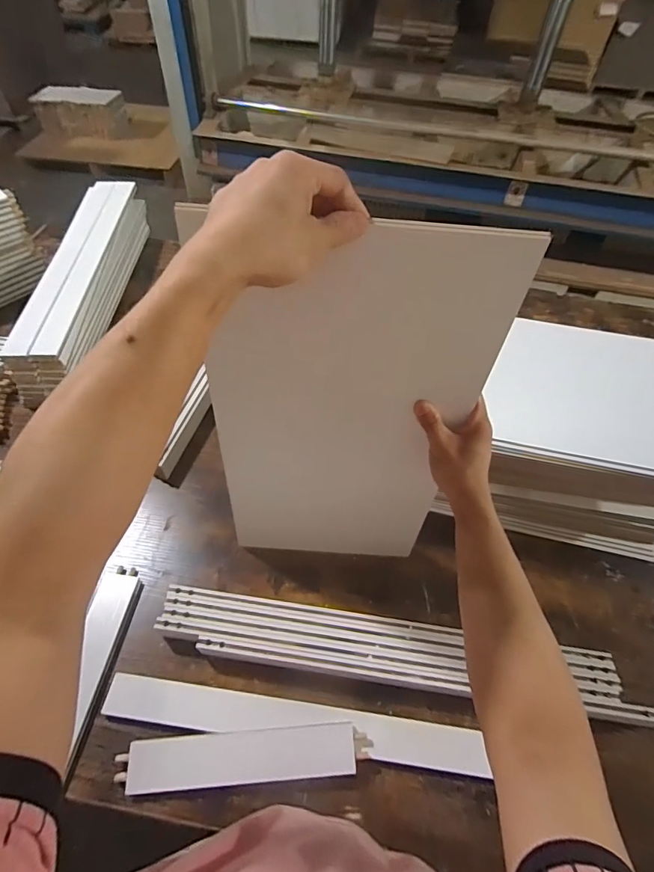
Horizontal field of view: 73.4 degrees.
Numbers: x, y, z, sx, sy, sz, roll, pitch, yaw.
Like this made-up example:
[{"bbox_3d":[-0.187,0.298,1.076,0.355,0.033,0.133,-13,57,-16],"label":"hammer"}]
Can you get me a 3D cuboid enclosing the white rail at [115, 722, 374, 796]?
[{"bbox_3d":[-0.102,0.414,0.565,0.307,0.023,0.057,-2,55,-5],"label":"white rail"}]

